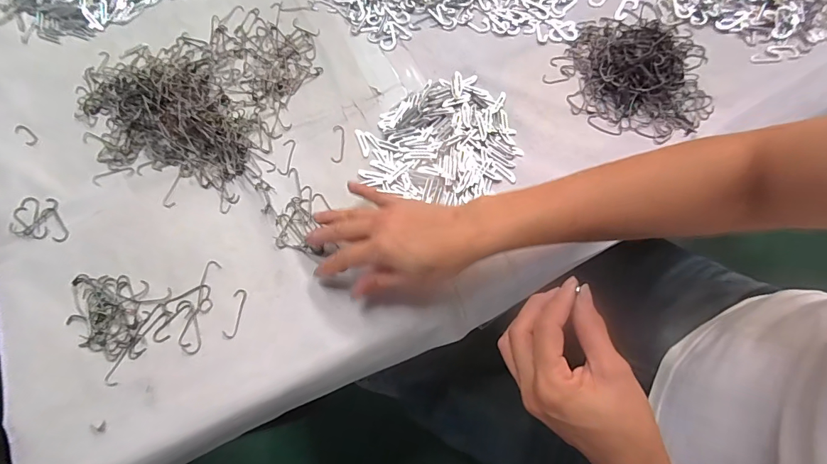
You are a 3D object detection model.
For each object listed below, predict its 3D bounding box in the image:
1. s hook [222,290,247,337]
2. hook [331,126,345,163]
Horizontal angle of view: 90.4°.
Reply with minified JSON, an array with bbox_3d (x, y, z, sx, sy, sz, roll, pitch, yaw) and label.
[{"bbox_3d":[-0.163,0.074,0.374,0.013,0.004,0.044,8,68,5],"label":"s hook"},{"bbox_3d":[-0.080,-0.094,0.436,0.013,0.004,0.045,-1,67,1],"label":"hook"}]

